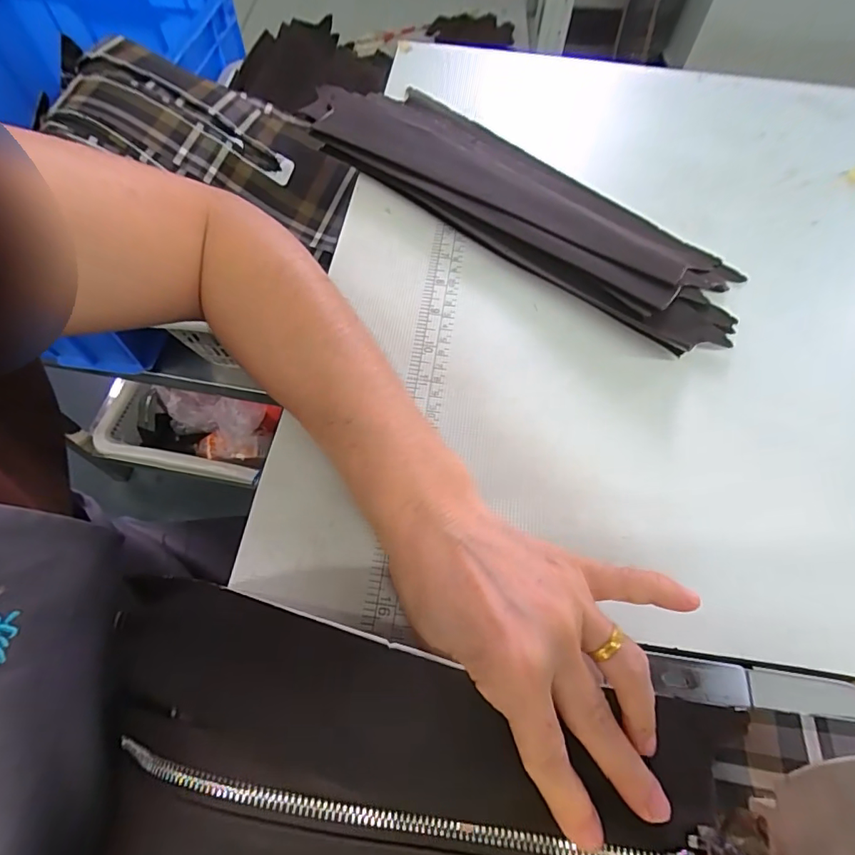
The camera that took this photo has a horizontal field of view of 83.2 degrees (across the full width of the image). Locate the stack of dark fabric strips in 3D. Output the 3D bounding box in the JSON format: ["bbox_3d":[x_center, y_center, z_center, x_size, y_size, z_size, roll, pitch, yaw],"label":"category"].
[{"bbox_3d":[0.061,-0.168,0.351,0.343,0.033,0.117,35,66,16],"label":"stack of dark fabric strips"}]

